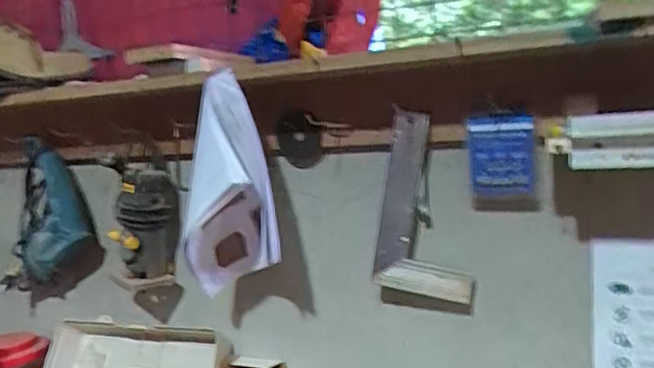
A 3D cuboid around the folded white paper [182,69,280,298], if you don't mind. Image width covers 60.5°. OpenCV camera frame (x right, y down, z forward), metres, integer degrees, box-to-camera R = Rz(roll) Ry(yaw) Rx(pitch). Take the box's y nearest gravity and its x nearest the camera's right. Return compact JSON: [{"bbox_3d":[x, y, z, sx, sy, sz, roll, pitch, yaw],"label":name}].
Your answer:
[{"bbox_3d":[-0.157,0.006,0.833,0.109,0.334,0.209,-6,27,-27],"label":"folded white paper"}]

